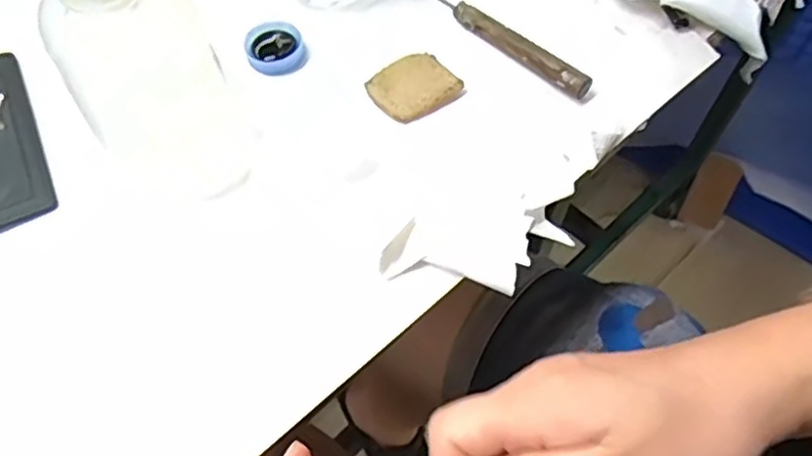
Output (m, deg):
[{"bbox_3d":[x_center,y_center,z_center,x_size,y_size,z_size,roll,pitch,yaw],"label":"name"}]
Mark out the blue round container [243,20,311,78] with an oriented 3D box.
[{"bbox_3d":[-0.068,-0.094,0.348,0.031,0.011,0.033,0,60,0],"label":"blue round container"}]

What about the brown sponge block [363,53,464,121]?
[{"bbox_3d":[0.004,-0.072,0.335,0.041,0.006,0.033,-31,65,-17],"label":"brown sponge block"}]

